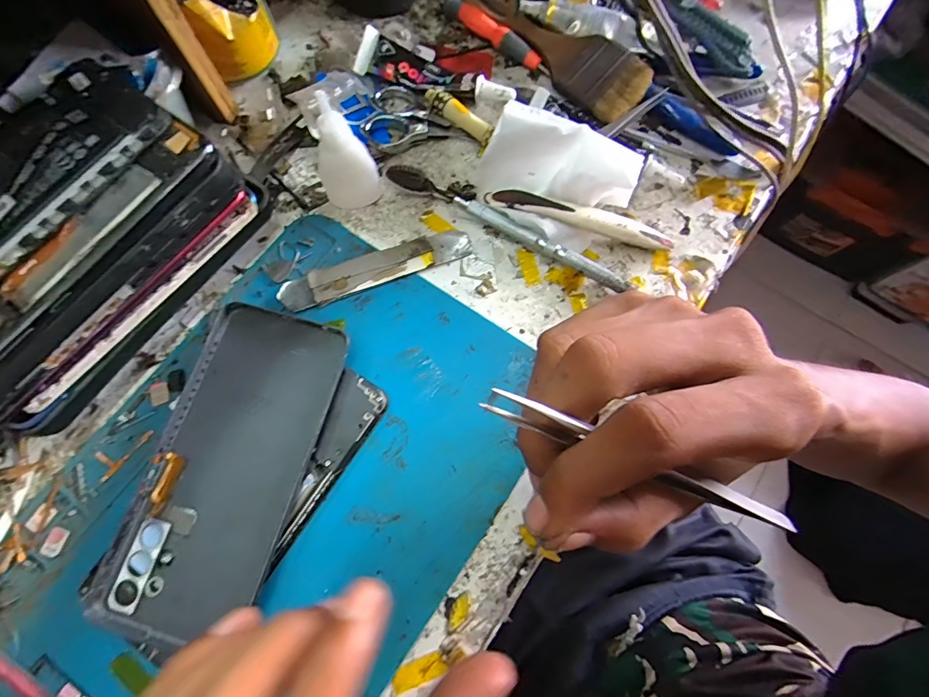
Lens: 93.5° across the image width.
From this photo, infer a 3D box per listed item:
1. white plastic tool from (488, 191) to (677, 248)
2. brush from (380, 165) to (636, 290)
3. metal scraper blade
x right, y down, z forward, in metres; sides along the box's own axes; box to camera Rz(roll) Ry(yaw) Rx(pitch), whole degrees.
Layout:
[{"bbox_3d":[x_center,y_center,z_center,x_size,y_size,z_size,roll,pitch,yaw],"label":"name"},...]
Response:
[{"bbox_3d":[0.069,-0.078,0.266,0.114,0.018,0.014,15,75,3],"label":"white plastic tool"},{"bbox_3d":[0.027,-0.077,0.267,0.156,0.016,0.019,28,76,6],"label":"brush"},{"bbox_3d":[-0.052,-0.048,0.263,0.116,0.004,0.020,-20,80,-9],"label":"metal scraper blade"}]

